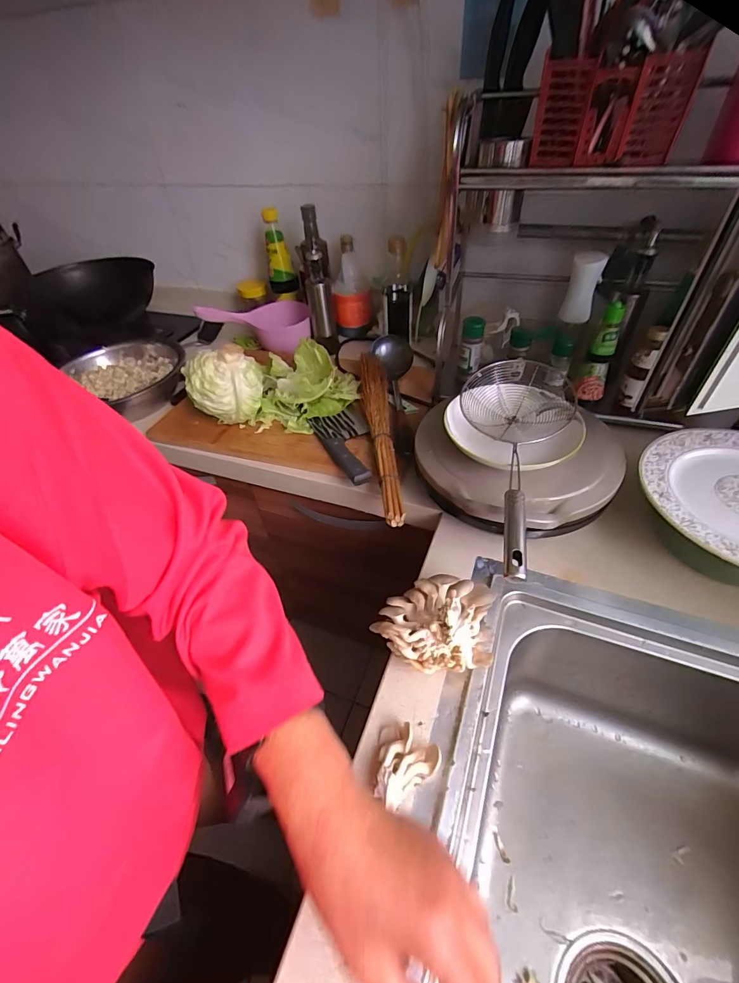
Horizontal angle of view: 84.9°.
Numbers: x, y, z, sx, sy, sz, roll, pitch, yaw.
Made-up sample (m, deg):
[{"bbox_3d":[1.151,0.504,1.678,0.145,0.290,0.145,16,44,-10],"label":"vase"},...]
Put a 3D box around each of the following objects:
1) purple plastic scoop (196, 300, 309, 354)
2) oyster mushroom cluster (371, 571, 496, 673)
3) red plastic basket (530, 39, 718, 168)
[{"bbox_3d":[-0.269,-0.402,0.964,0.251,0.084,0.121,8,46,-6],"label":"purple plastic scoop"},{"bbox_3d":[0.072,0.147,0.450,0.127,0.067,0.107,3,46,8],"label":"oyster mushroom cluster"},{"bbox_3d":[0.309,-0.491,0.524,0.178,0.102,0.076,13,48,16],"label":"red plastic basket"}]

